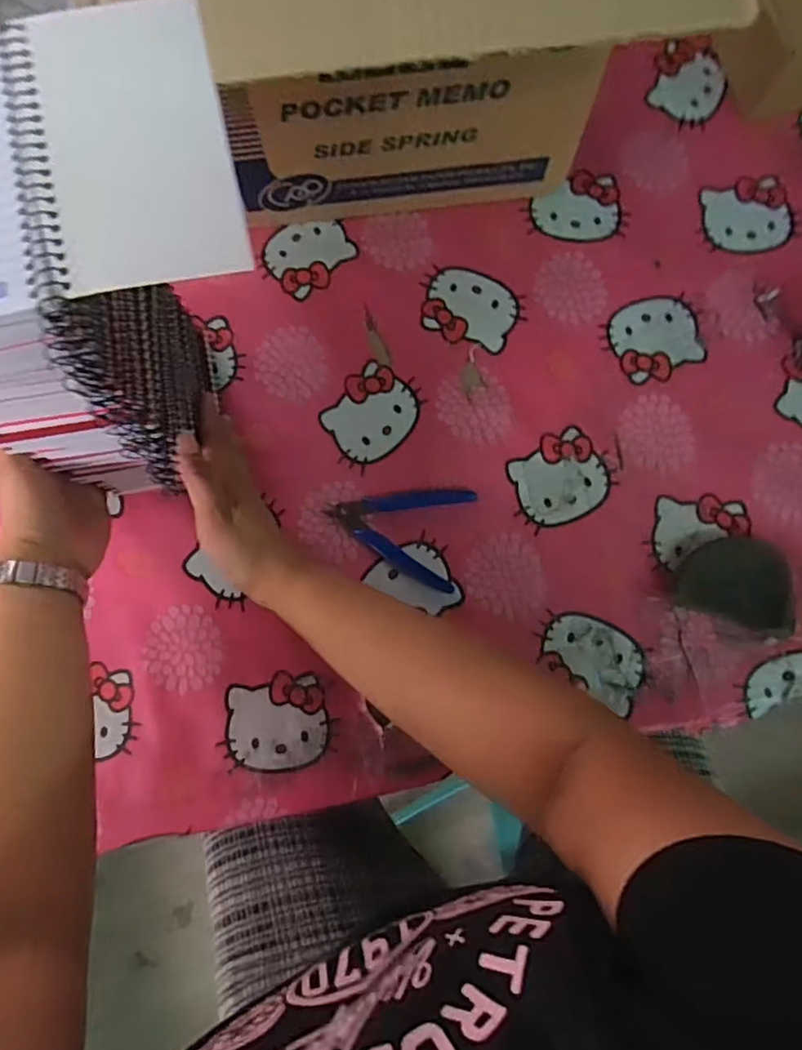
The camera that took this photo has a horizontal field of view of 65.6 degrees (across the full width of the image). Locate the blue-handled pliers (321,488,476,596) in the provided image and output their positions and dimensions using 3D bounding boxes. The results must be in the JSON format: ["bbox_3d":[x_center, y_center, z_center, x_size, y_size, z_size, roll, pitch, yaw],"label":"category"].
[{"bbox_3d":[-0.003,-0.001,0.516,0.112,0.006,0.083,17,79,4],"label":"blue-handled pliers"}]

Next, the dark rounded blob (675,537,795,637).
[{"bbox_3d":[0.263,0.045,0.483,0.082,0.045,0.056,19,79,5],"label":"dark rounded blob"}]

